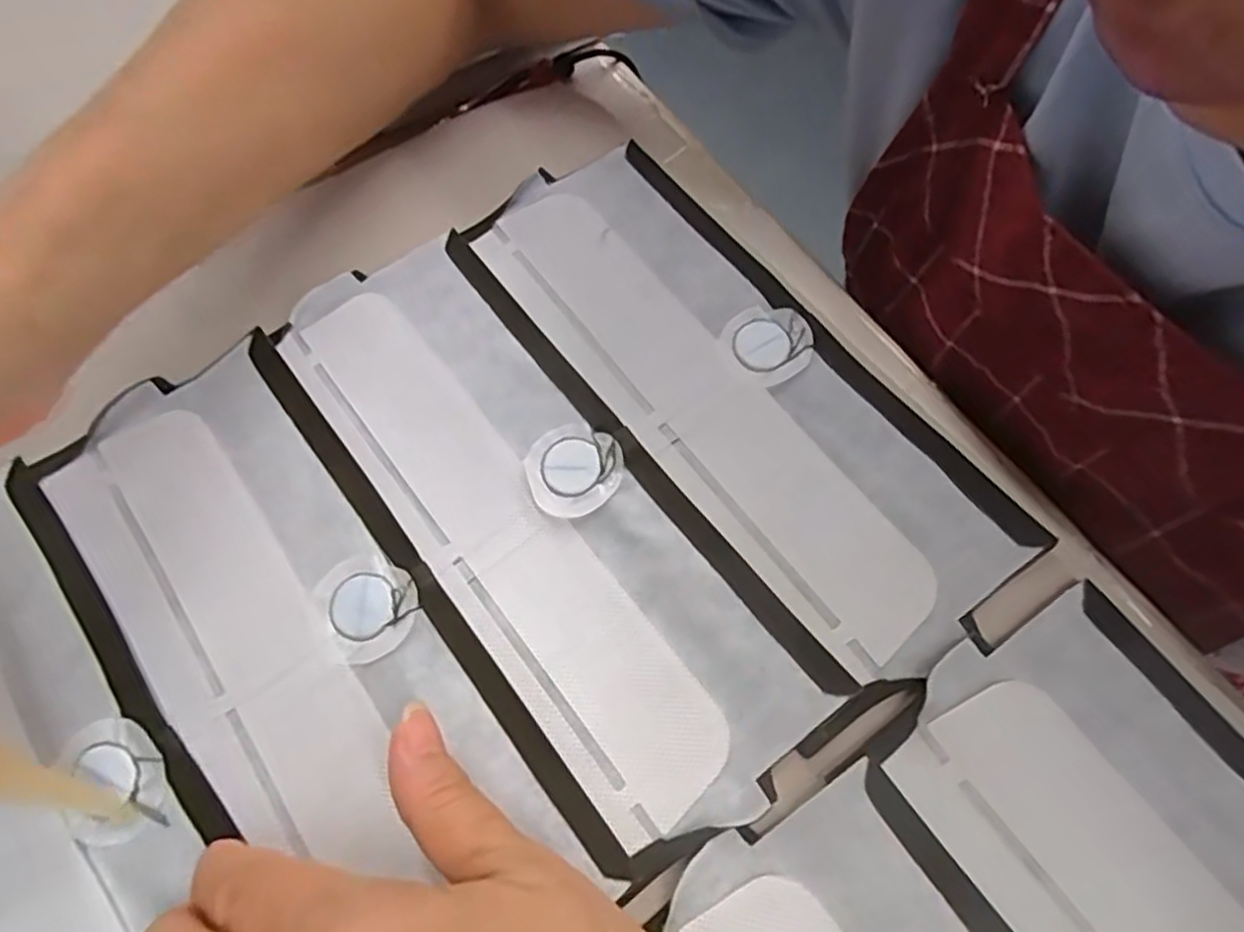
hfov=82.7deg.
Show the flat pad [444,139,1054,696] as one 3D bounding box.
[{"bbox_3d":[0.036,-0.033,0.264,0.094,0.006,0.230,-35,70,-12],"label":"flat pad"}]

